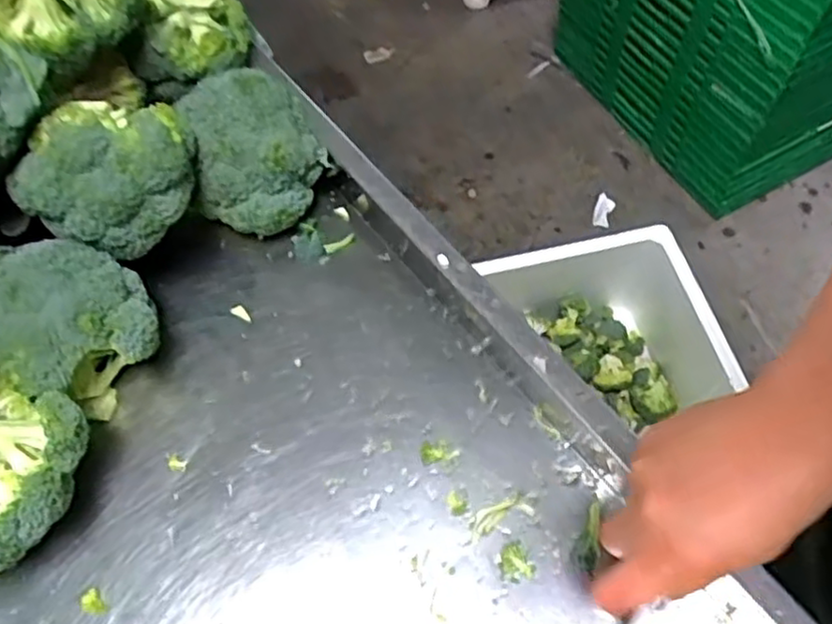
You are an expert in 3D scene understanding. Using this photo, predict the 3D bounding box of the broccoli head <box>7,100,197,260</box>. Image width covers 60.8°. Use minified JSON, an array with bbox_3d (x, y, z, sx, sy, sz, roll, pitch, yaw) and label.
[{"bbox_3d":[-0.198,-0.092,0.466,0.109,0.085,0.069,-41,67,-20],"label":"broccoli head"}]

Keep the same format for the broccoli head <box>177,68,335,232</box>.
[{"bbox_3d":[-0.118,-0.119,0.541,0.096,0.106,0.098,-4,59,-2],"label":"broccoli head"}]

